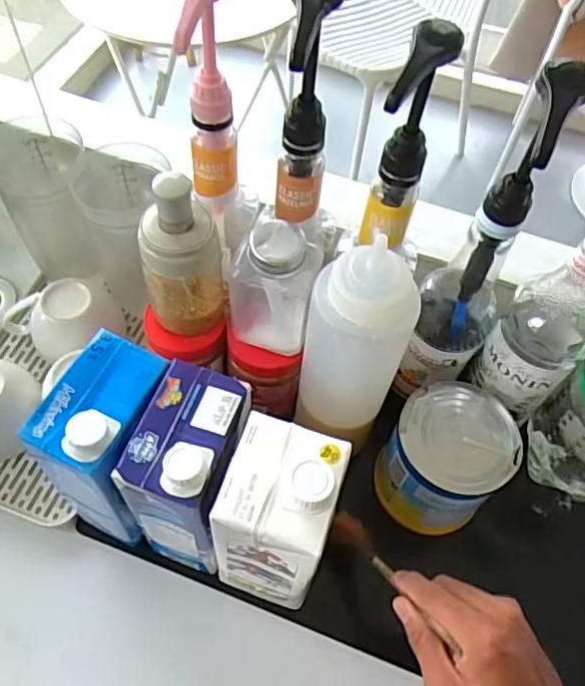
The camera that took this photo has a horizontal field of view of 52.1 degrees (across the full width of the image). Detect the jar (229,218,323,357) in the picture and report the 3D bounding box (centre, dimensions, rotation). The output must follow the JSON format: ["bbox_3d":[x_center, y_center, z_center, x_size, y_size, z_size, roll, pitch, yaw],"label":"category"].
[{"bbox_3d":[-0.019,-0.039,0.480,0.073,0.120,0.050,13,58,4],"label":"jar"}]

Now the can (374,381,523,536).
[{"bbox_3d":[0.134,0.102,0.534,0.098,0.102,0.107,2,58,-3],"label":"can"}]

